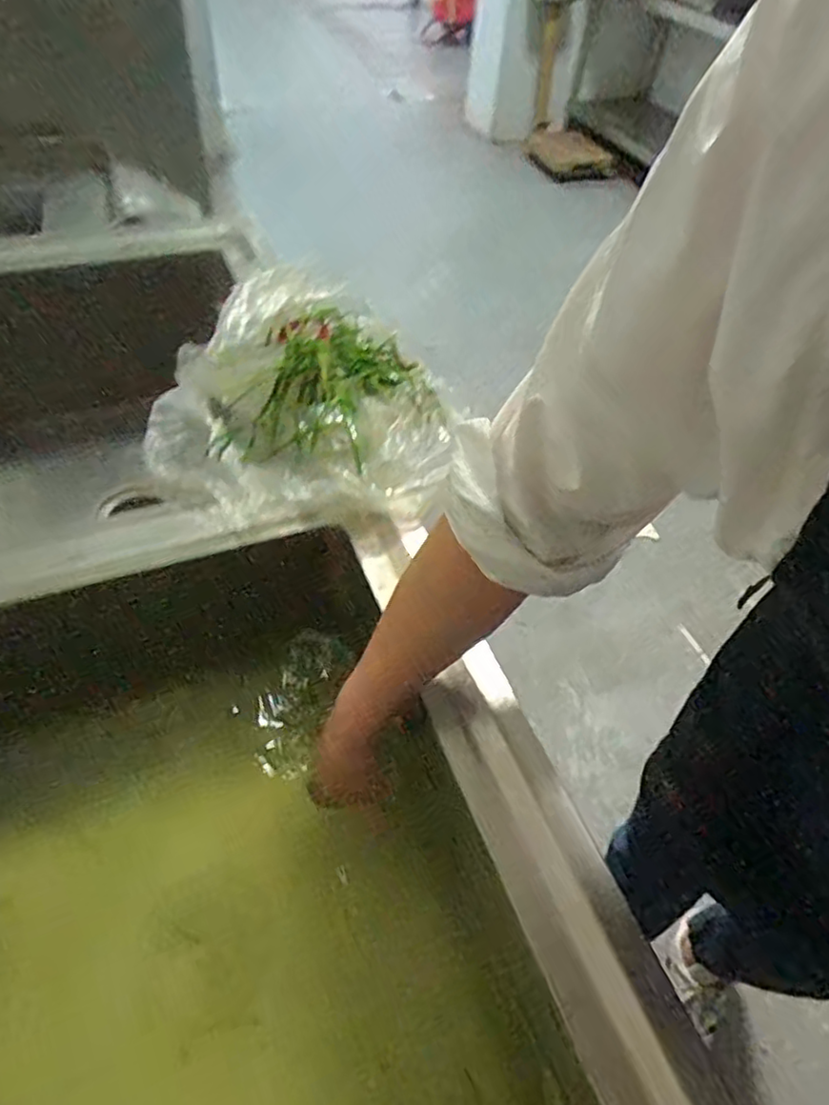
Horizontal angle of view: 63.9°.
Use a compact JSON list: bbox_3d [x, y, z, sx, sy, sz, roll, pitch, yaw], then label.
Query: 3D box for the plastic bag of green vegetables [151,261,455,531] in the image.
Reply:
[{"bbox_3d":[-0.128,-0.205,0.779,0.325,0.085,0.457,3,49,-2],"label":"plastic bag of green vegetables"}]

